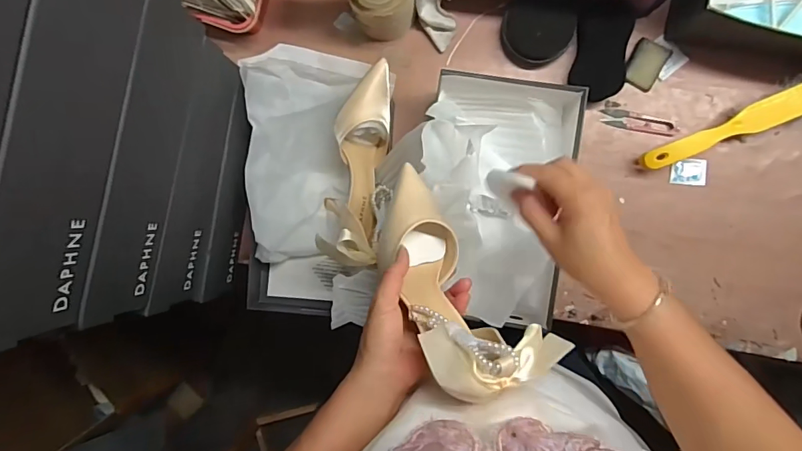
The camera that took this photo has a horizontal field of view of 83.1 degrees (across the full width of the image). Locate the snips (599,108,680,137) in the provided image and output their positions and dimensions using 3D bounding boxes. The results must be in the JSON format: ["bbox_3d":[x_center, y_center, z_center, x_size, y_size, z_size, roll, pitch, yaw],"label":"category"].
[{"bbox_3d":[0.324,-0.140,0.615,0.099,0.009,0.022,15,93,4],"label":"snips"}]

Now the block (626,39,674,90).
[{"bbox_3d":[0.330,-0.217,0.611,0.046,0.010,0.061,29,94,3],"label":"block"}]

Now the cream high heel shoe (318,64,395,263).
[{"bbox_3d":[-0.058,-0.081,0.580,0.082,0.112,0.249,9,92,4],"label":"cream high heel shoe"}]

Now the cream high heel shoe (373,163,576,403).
[{"bbox_3d":[0.052,0.051,0.434,0.103,0.092,0.238,-31,48,5],"label":"cream high heel shoe"}]

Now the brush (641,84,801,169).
[{"bbox_3d":[0.425,-0.122,0.589,0.222,0.039,0.037,-24,90,5],"label":"brush"}]

